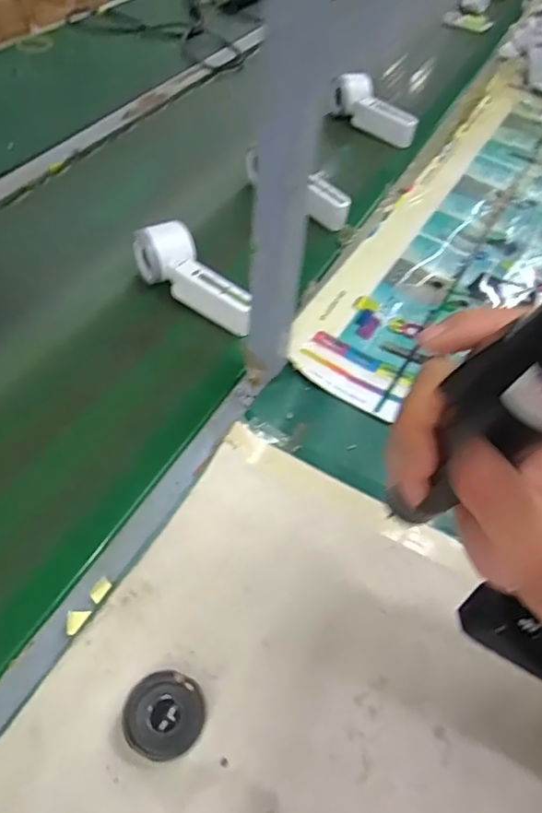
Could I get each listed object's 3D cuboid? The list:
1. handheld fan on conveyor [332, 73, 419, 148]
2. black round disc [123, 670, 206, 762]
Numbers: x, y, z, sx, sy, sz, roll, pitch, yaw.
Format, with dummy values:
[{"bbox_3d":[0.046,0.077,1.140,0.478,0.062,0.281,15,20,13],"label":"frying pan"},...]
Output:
[{"bbox_3d":[0.164,-0.469,0.886,0.050,0.070,0.174,-24,56,-23],"label":"handheld fan on conveyor"},{"bbox_3d":[-0.066,0.193,0.341,0.047,0.023,0.047,2,52,-3],"label":"black round disc"}]

